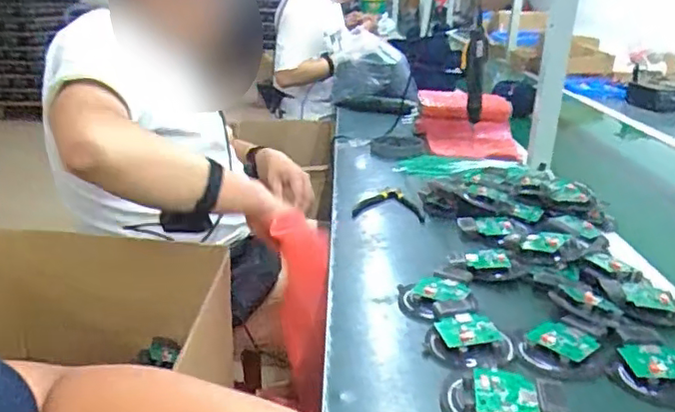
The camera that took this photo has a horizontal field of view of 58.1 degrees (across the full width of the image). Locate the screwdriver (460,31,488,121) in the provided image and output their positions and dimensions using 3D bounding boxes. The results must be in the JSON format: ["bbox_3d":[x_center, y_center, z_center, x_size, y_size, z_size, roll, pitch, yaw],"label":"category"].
[{"bbox_3d":[0.285,-0.262,1.264,0.045,0.238,0.045,12,48,23],"label":"screwdriver"}]

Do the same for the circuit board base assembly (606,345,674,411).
[{"bbox_3d":[0.314,0.165,0.597,0.088,0.022,0.080,1,21,-4],"label":"circuit board base assembly"}]

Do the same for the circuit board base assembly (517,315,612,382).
[{"bbox_3d":[0.236,0.147,0.637,0.084,0.025,0.086,9,22,17],"label":"circuit board base assembly"}]

